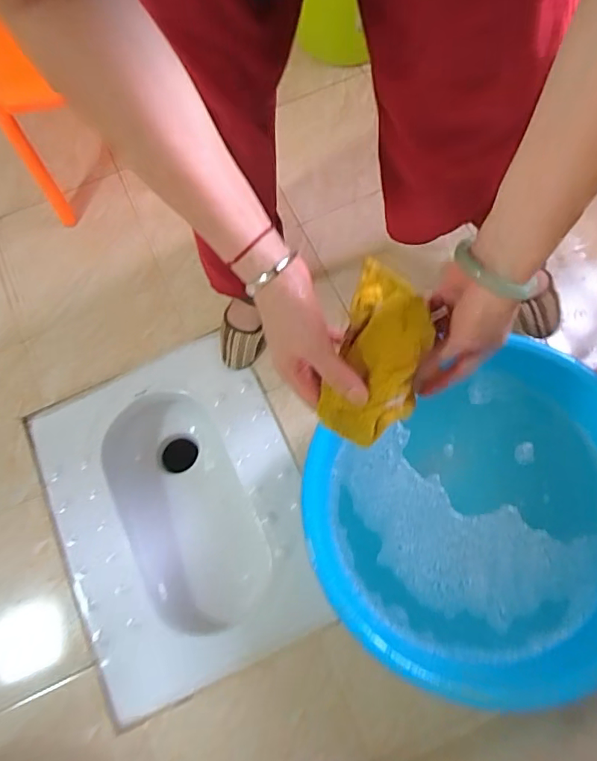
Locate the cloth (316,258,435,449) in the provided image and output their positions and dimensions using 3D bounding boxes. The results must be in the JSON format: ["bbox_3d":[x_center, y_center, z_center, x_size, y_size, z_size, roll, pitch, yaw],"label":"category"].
[{"bbox_3d":[0.069,-0.024,0.417,0.077,0.042,0.150,11,82,4],"label":"cloth"}]

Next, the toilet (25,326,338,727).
[{"bbox_3d":[-0.208,0.239,0.964,0.425,0.181,0.557,-24,73,-5],"label":"toilet"}]

